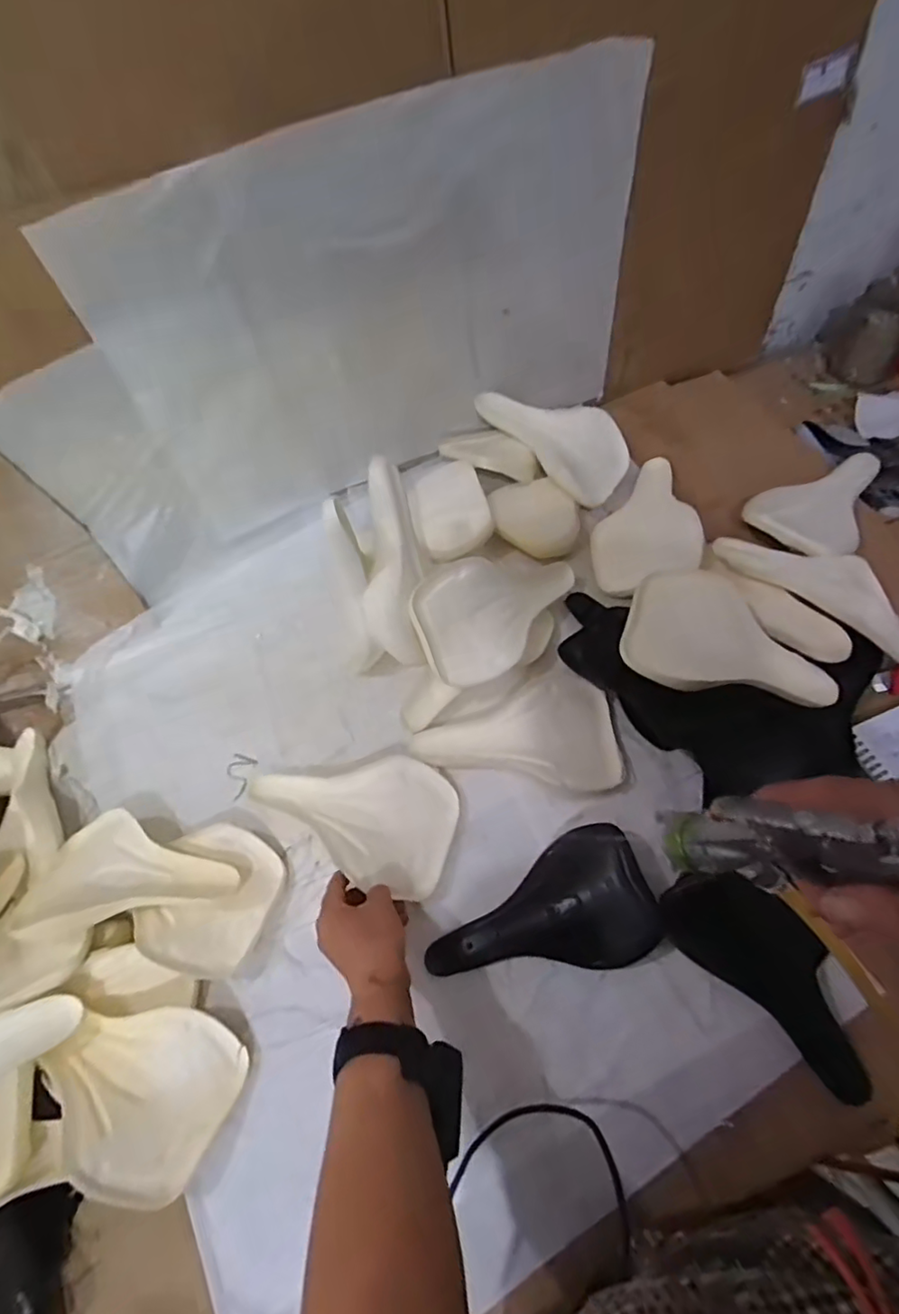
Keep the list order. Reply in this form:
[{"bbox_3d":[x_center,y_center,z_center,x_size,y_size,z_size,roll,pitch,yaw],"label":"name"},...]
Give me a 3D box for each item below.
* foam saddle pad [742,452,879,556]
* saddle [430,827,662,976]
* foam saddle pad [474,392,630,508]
[{"bbox_3d":[0.472,-0.202,0.715,0.194,0.059,0.119,-35,64,-17],"label":"foam saddle pad"},{"bbox_3d":[0.085,0.247,0.540,0.205,0.059,0.116,-24,61,-12],"label":"saddle"},{"bbox_3d":[0.147,-0.305,0.790,0.213,0.033,0.102,41,109,0],"label":"foam saddle pad"}]

